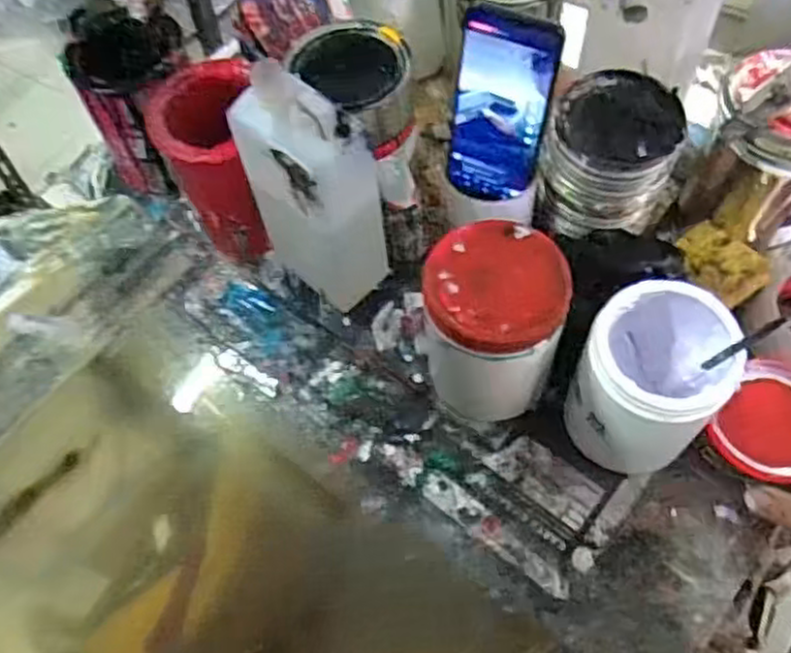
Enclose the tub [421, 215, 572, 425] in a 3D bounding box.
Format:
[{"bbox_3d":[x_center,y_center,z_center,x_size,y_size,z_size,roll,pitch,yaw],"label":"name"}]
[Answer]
[{"bbox_3d":[0.075,0.004,0.574,0.096,0.156,0.100,-2,61,3],"label":"tub"}]

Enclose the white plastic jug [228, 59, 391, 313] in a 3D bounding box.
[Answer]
[{"bbox_3d":[-0.062,-0.103,0.588,0.104,0.213,0.072,39,70,22],"label":"white plastic jug"}]

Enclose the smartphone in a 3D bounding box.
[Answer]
[{"bbox_3d":[0.082,-0.170,0.581,0.077,0.158,0.007,22,51,15],"label":"smartphone"}]

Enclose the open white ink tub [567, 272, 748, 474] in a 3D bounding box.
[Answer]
[{"bbox_3d":[0.190,0.038,0.555,0.097,0.135,0.108,14,63,11],"label":"open white ink tub"}]

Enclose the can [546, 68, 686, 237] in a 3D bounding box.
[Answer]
[{"bbox_3d":[0.179,-0.144,0.622,0.102,0.102,0.094,6,62,8],"label":"can"}]

